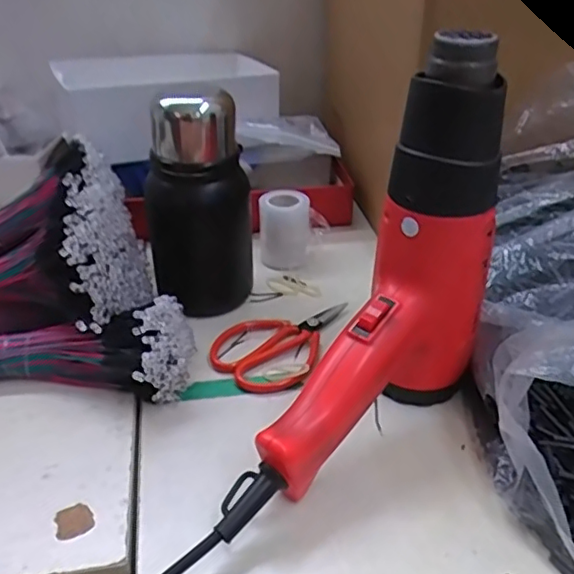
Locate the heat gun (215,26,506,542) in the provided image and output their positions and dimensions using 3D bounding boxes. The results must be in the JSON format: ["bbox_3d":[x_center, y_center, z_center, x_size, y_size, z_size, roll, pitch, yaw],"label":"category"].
[{"bbox_3d":[0.049,0.008,0.325,0.064,0.238,0.200,21,38,29],"label":"heat gun"}]

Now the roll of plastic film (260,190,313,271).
[{"bbox_3d":[-0.001,-0.054,0.583,0.049,0.068,0.048,0,33,0],"label":"roll of plastic film"}]

